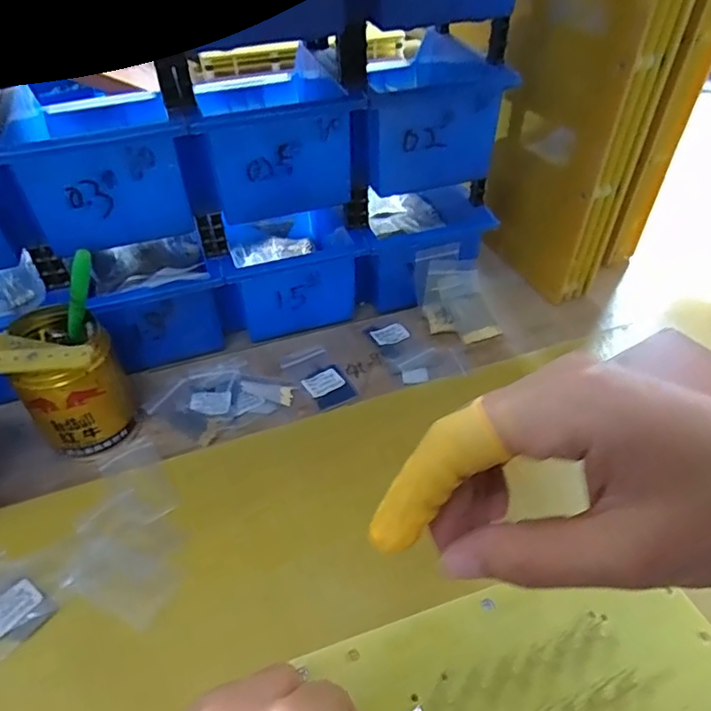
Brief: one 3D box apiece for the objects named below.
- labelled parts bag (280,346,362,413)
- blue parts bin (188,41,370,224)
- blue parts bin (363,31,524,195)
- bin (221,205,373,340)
[{"bbox_3d":[-0.029,0.017,0.439,0.039,0.004,0.064,-24,48,-22],"label":"labelled parts bag"},{"bbox_3d":[-0.068,-0.178,0.425,0.108,0.071,0.166,-10,45,-9],"label":"blue parts bin"},{"bbox_3d":[0.040,-0.206,0.451,0.107,0.080,0.164,-13,45,-12],"label":"blue parts bin"},{"bbox_3d":[-0.064,-0.094,0.500,0.113,0.075,0.152,-14,46,-13],"label":"bin"}]

